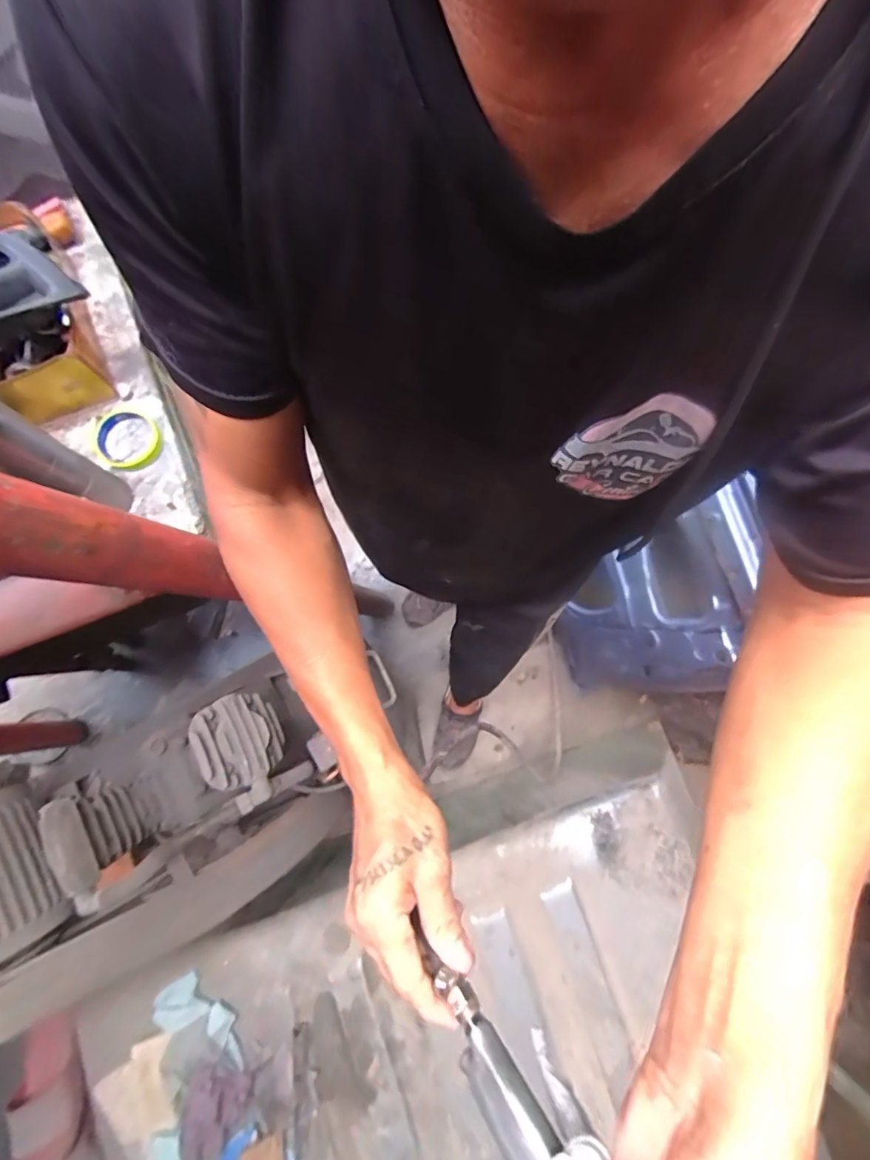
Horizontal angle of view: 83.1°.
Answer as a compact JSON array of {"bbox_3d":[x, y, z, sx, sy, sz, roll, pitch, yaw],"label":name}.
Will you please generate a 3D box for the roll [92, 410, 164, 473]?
[{"bbox_3d":[-0.442,-0.200,0.706,0.089,0.015,0.096,0,80,-1],"label":"roll"}]

